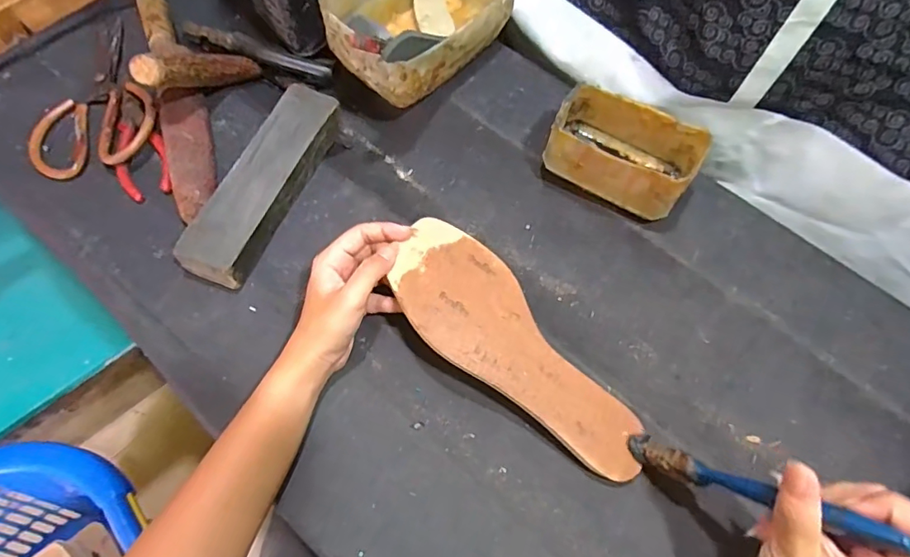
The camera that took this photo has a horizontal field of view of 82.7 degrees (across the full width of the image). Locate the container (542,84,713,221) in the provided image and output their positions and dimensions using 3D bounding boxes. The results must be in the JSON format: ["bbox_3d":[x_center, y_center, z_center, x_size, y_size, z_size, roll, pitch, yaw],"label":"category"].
[{"bbox_3d":[0.147,-0.108,0.463,0.125,0.068,0.088,26,66,9],"label":"container"}]

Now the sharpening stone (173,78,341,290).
[{"bbox_3d":[-0.163,-0.084,0.444,0.052,0.033,0.192,20,62,6],"label":"sharpening stone"}]

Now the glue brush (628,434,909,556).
[{"bbox_3d":[0.170,0.124,0.308,0.016,0.162,0.018,-47,108,-20],"label":"glue brush"}]

